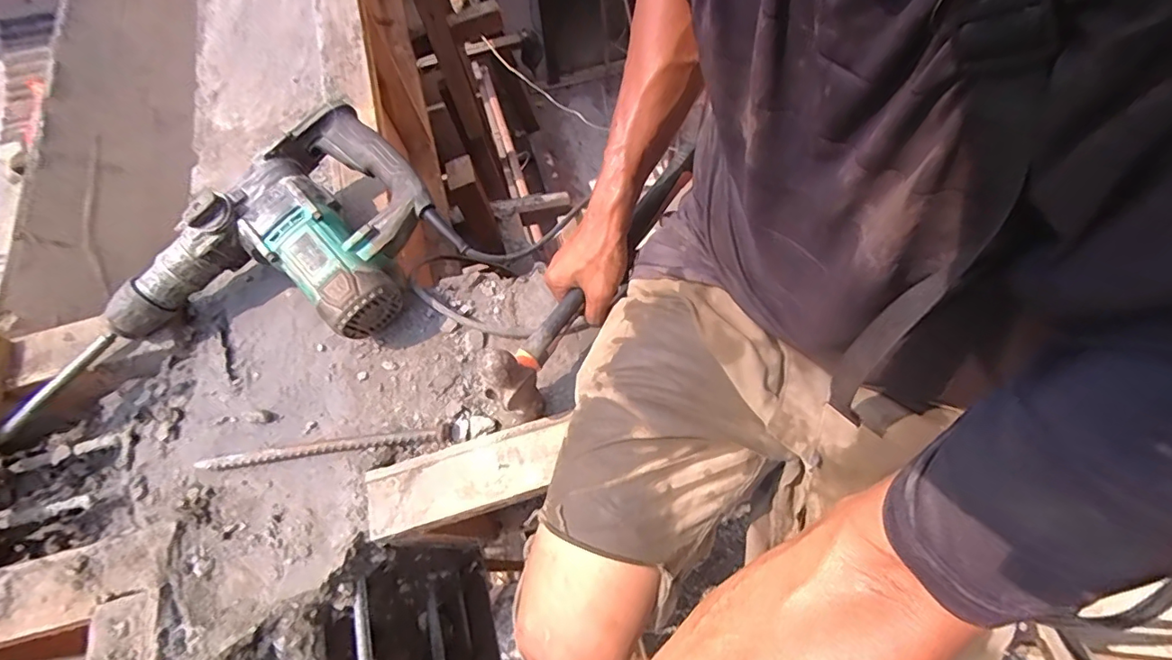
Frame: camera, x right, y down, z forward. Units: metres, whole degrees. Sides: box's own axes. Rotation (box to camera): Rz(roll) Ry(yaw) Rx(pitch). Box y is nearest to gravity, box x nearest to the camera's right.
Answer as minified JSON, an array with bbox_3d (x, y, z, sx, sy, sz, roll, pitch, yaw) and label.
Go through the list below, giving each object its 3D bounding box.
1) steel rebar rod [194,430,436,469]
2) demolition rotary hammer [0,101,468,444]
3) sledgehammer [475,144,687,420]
[{"bbox_3d":[-0.288,0.127,0.565,0.255,0.018,0.014,-8,65,1],"label":"steel rebar rod"},{"bbox_3d":[-0.403,-0.026,0.588,0.508,0.115,0.229,-37,68,-11],"label":"demolition rotary hammer"},{"bbox_3d":[0.024,-0.061,0.552,0.039,0.102,0.351,33,72,16],"label":"sledgehammer"}]

